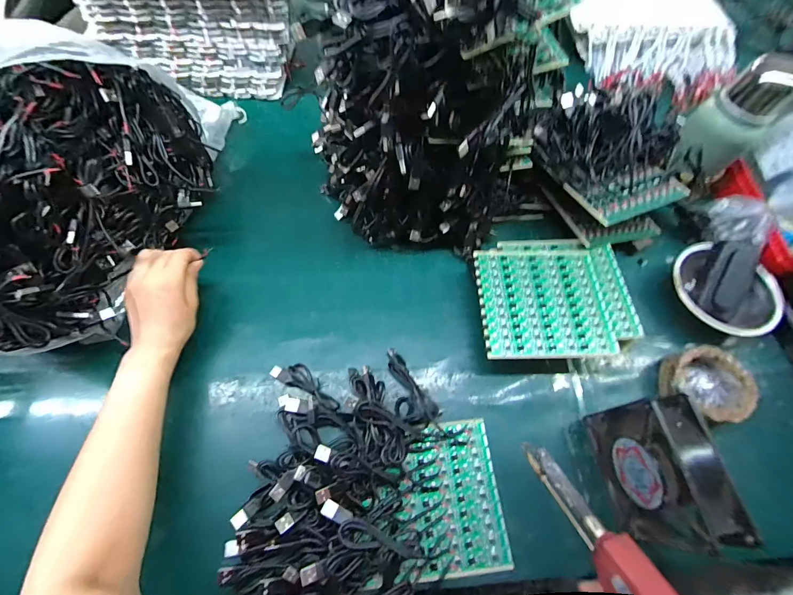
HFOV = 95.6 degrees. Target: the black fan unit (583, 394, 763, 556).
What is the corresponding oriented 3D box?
[{"bbox_3d":[0.248,0.168,0.347,0.040,0.125,0.124,-8,66,-6],"label":"black fan unit"}]

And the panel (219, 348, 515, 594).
[{"bbox_3d":[-0.030,0.179,0.368,0.268,0.053,0.236,-6,66,-6],"label":"panel"}]

